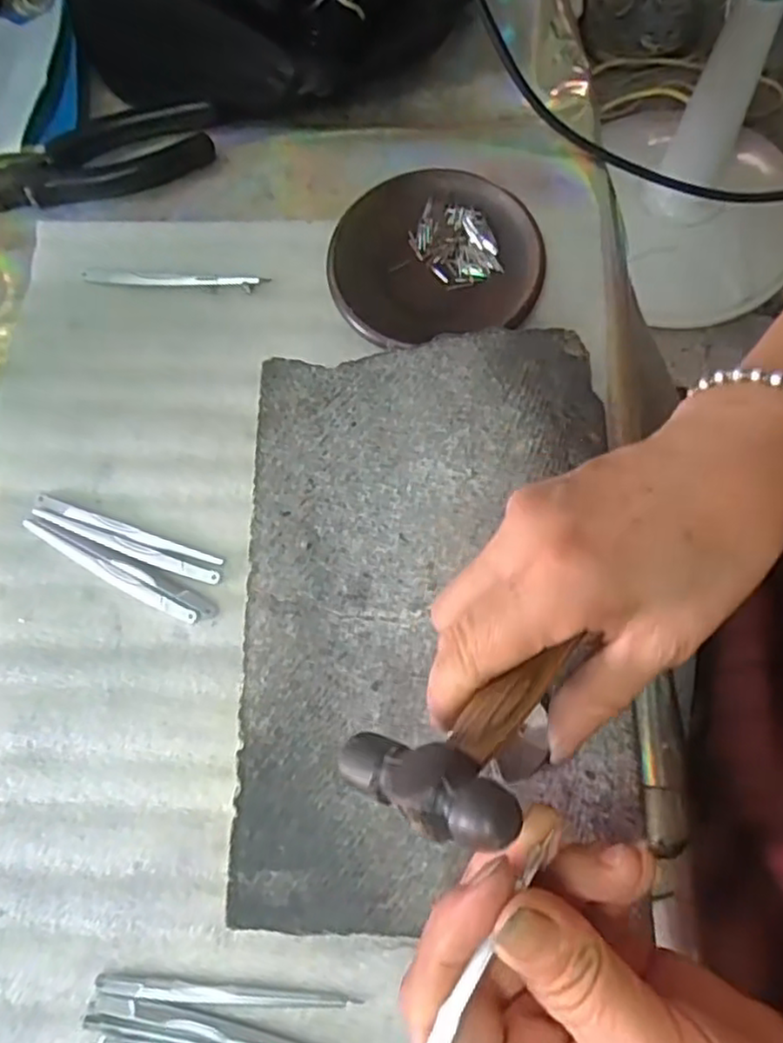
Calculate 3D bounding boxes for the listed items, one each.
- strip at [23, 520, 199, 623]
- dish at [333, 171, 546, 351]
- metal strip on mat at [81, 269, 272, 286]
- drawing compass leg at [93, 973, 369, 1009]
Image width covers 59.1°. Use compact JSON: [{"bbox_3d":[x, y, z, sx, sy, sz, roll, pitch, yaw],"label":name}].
[{"bbox_3d":[-0.140,0.024,0.339,0.102,0.004,0.009,27,76,10],"label":"strip"},{"bbox_3d":[0.023,-0.145,0.379,0.113,0.016,0.101,-14,72,-2],"label":"dish"},{"bbox_3d":[-0.121,-0.135,0.385,0.105,0.004,0.008,5,73,4],"label":"metal strip on mat"},{"bbox_3d":[-0.068,0.196,0.285,0.107,0.004,0.008,3,73,4],"label":"drawing compass leg"}]

